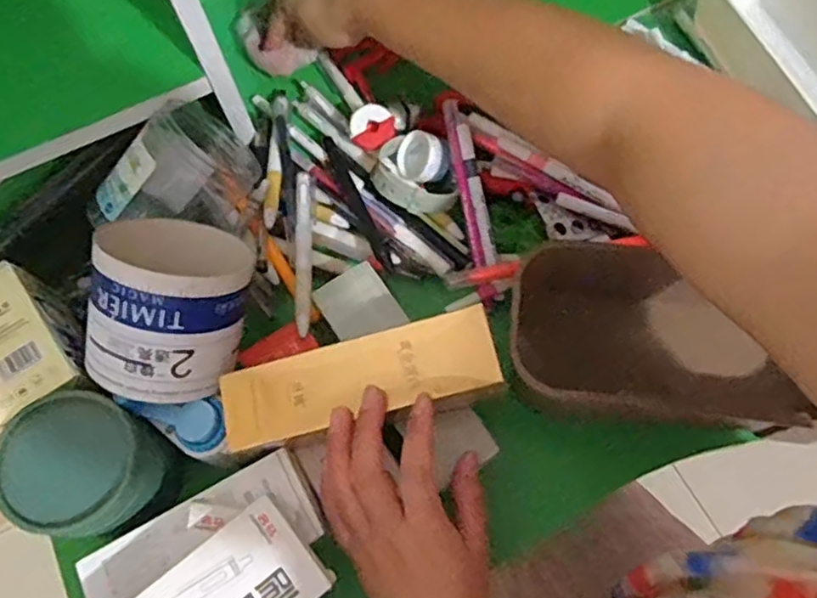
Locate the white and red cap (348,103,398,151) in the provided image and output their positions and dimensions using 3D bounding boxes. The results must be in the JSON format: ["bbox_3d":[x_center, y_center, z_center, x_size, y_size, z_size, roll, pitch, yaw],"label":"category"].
[{"bbox_3d":[-0.030,-0.138,0.534,0.035,0.017,0.033,-1,69,2],"label":"white and red cap"}]

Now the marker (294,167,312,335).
[{"bbox_3d":[-0.079,-0.037,0.498,0.012,0.014,0.137,-4,69,1],"label":"marker"}]

